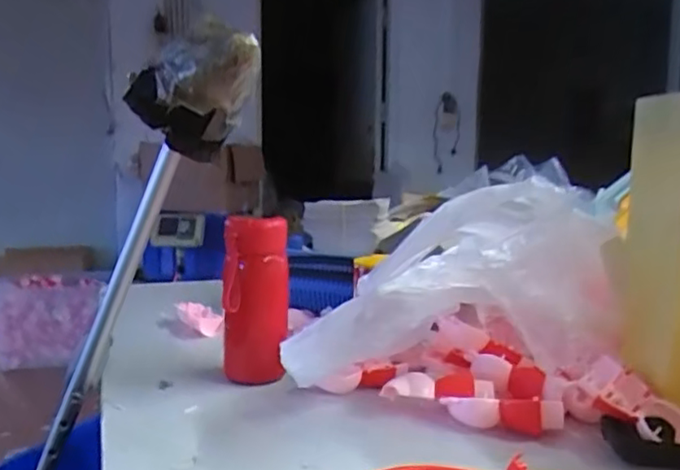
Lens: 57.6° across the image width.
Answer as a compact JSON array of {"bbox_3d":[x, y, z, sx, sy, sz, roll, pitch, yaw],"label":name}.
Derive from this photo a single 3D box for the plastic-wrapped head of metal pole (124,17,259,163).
[{"bbox_3d":[-0.122,-0.121,0.530,0.082,0.103,0.100,-5,8,-35],"label":"plastic-wrapped head of metal pole"}]

